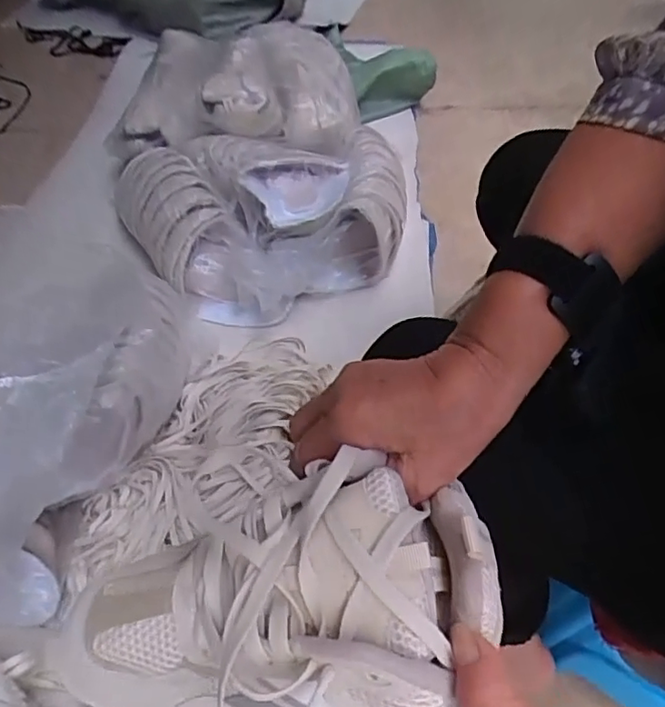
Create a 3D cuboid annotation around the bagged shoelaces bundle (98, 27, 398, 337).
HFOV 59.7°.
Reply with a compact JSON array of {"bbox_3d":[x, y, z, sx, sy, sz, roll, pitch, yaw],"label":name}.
[{"bbox_3d":[-0.157,-0.394,1.150,0.529,0.190,0.731,-12,52,-3],"label":"bagged shoelaces bundle"}]

